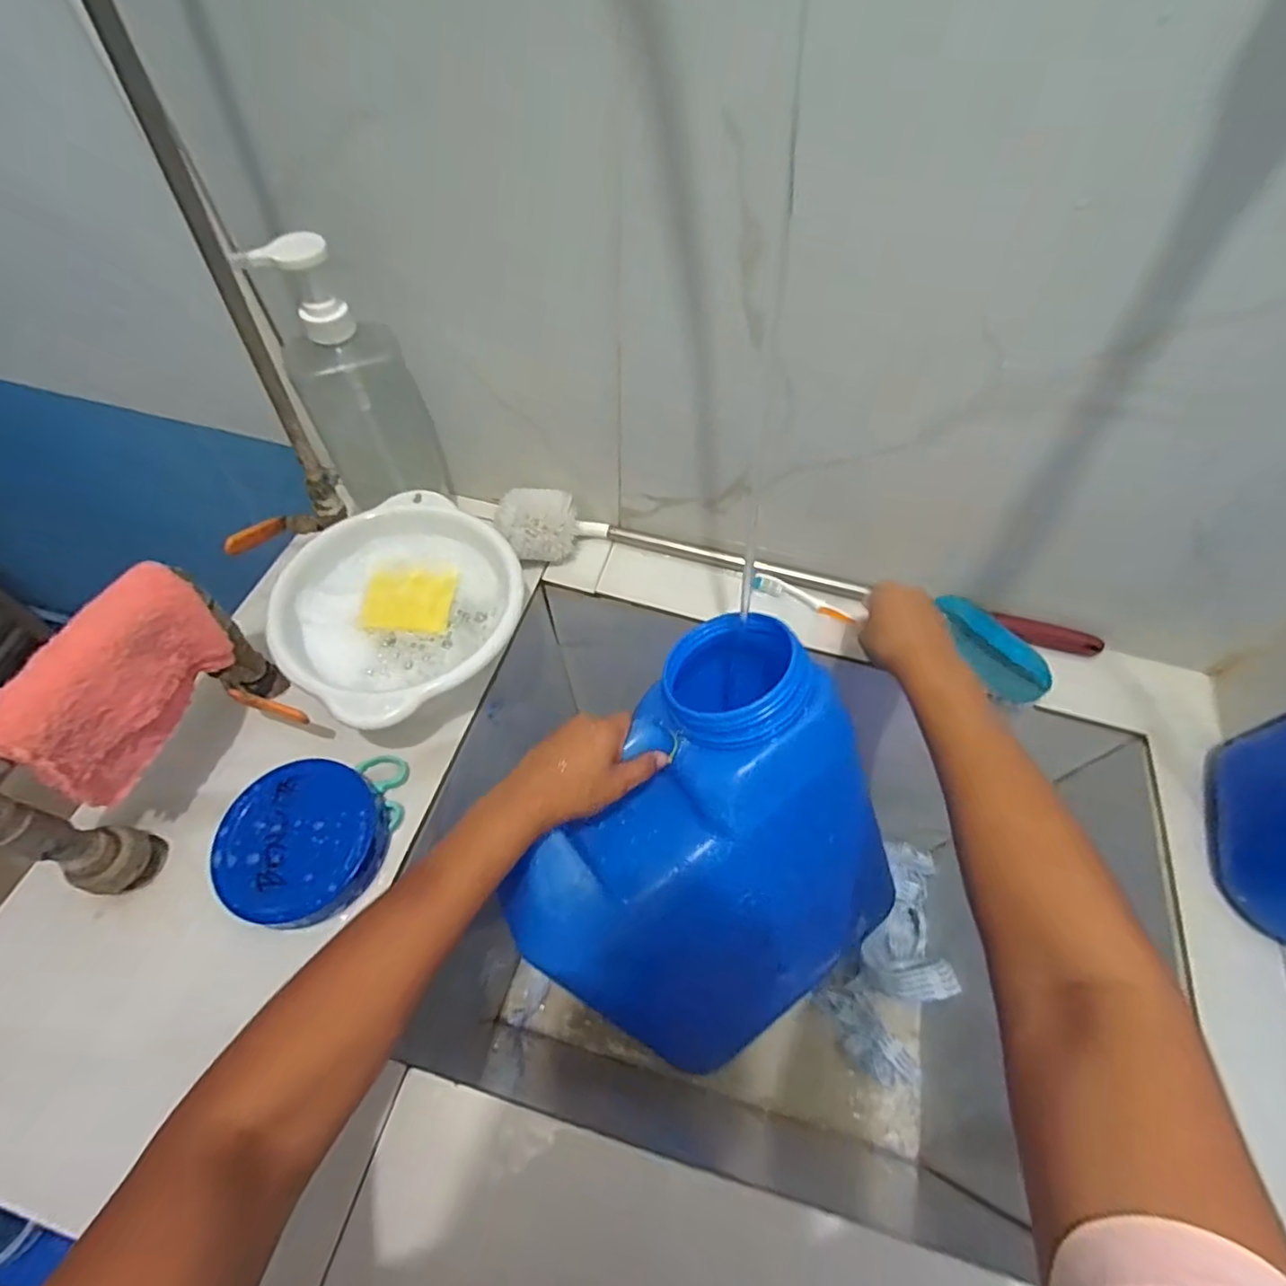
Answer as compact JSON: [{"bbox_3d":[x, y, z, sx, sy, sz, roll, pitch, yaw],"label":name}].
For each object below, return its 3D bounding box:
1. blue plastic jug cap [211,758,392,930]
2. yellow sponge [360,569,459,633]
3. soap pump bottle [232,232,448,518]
[{"bbox_3d":[-0.261,0.153,0.474,0.115,0.040,0.115,1,58,-1],"label":"blue plastic jug cap"},{"bbox_3d":[-0.210,-0.041,0.553,0.072,0.017,0.065,4,58,1],"label":"yellow sponge"},{"bbox_3d":[-0.237,-0.208,0.520,0.090,0.231,0.051,-14,60,-10],"label":"soap pump bottle"}]

